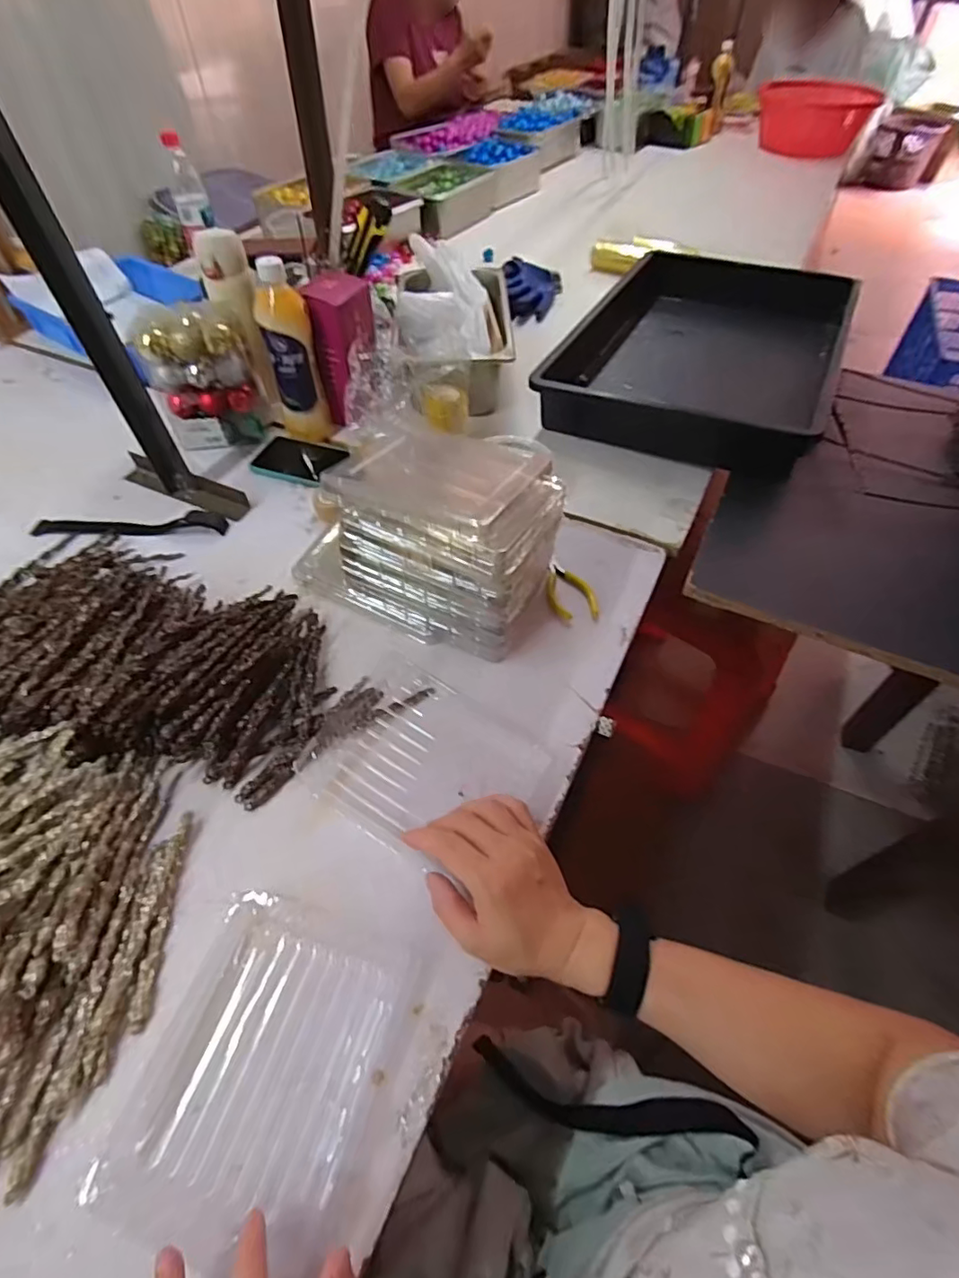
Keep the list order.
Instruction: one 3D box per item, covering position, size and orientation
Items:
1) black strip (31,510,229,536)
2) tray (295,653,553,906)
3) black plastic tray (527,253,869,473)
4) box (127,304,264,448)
[{"bbox_3d":[-0.426,-0.140,0.696,0.232,0.015,0.030,-3,52,-2],"label":"black strip"},{"bbox_3d":[-0.045,0.109,0.496,0.185,0.025,0.150,28,59,18],"label":"tray"},{"bbox_3d":[0.340,-0.455,0.881,0.371,0.100,0.505,20,55,15],"label":"black plastic tray"},{"bbox_3d":[-0.361,-0.349,0.758,0.112,0.148,0.094,-8,53,-6],"label":"box"}]

